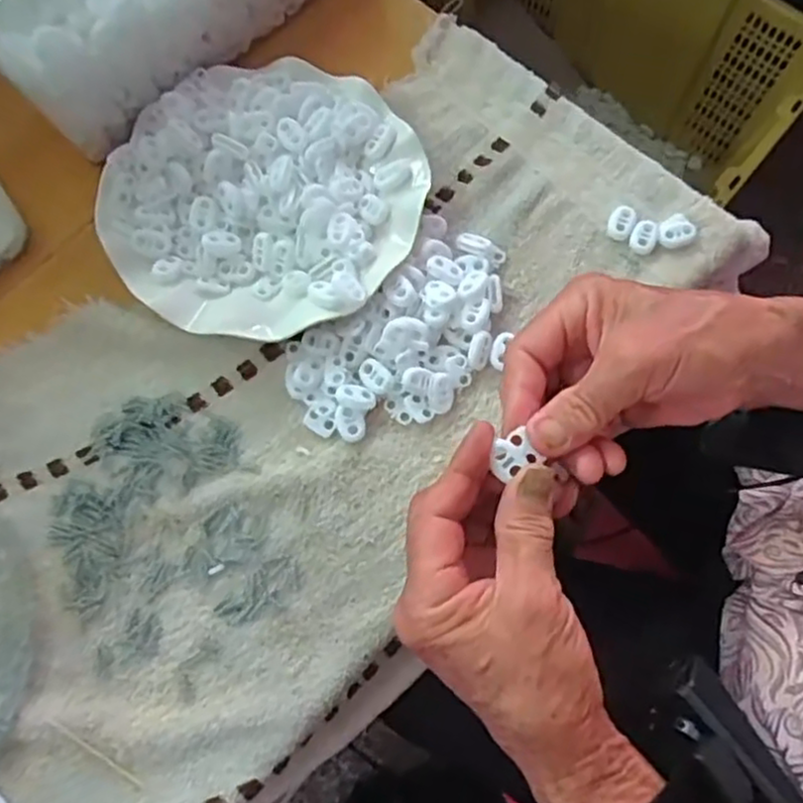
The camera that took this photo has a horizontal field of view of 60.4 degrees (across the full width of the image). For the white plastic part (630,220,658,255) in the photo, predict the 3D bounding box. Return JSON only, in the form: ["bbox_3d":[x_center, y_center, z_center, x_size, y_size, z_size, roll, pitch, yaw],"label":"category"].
[{"bbox_3d":[0.146,-0.099,0.413,0.015,0.006,0.022,28,75,9],"label":"white plastic part"}]

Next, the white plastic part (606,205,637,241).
[{"bbox_3d":[0.134,-0.110,0.418,0.016,0.007,0.024,27,75,8],"label":"white plastic part"}]

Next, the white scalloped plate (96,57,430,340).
[{"bbox_3d":[-0.079,-0.122,0.405,0.174,0.030,0.179,0,73,0],"label":"white scalloped plate"}]

